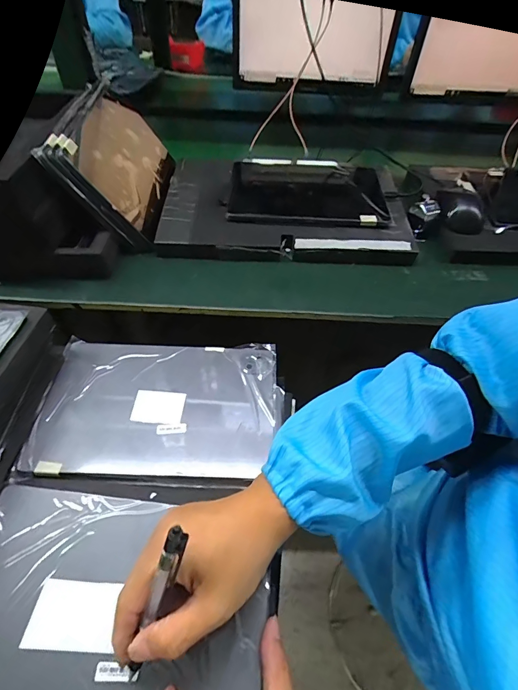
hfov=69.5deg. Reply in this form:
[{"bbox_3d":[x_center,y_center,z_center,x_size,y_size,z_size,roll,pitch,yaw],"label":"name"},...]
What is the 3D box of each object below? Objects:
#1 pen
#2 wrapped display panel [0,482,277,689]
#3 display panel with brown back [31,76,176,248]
[{"bbox_3d":[-0.068,0.171,0.246,0.010,0.119,0.007,23,15,16],"label":"pen"},{"bbox_3d":[-0.123,0.206,0.308,0.261,0.027,0.179,2,49,-1],"label":"wrapped display panel"},{"bbox_3d":[-0.204,-0.282,0.559,0.029,0.166,0.238,-17,50,28],"label":"display panel with brown back"}]

